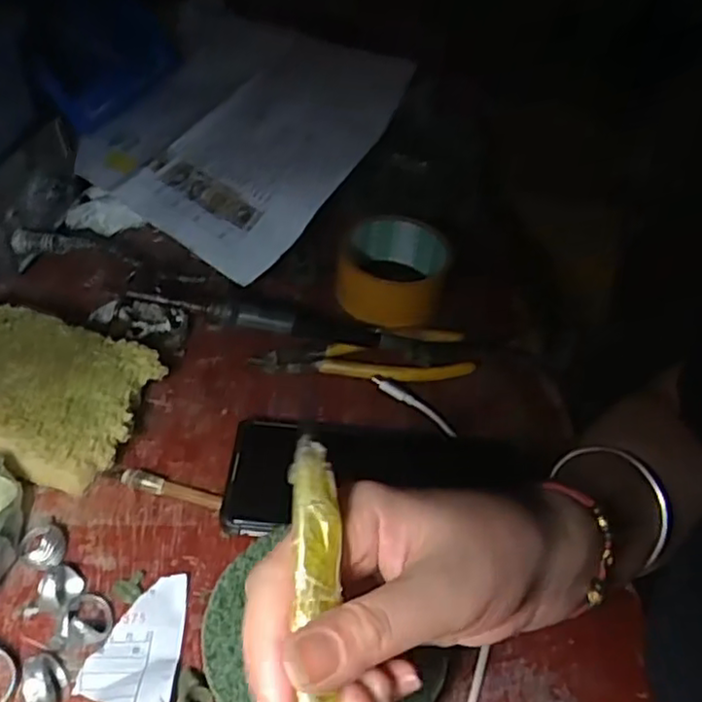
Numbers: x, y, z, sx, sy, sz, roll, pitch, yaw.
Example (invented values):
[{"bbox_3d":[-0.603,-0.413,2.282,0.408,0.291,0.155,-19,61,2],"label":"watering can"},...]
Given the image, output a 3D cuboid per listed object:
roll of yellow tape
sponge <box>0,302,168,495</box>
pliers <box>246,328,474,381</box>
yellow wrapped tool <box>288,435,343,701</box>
[{"bbox_3d":[0.032,-0.065,0.525,0.083,0.041,0.087,4,42,-3],"label":"roll of yellow tape"},{"bbox_3d":[-0.192,0.027,0.400,0.138,0.043,0.097,14,42,8],"label":"sponge"},{"bbox_3d":[0.011,0.005,0.474,0.150,0.007,0.053,-8,43,-15],"label":"pliers"},{"bbox_3d":[-0.011,0.078,0.217,0.016,0.008,0.100,1,72,-7],"label":"yellow wrapped tool"}]

